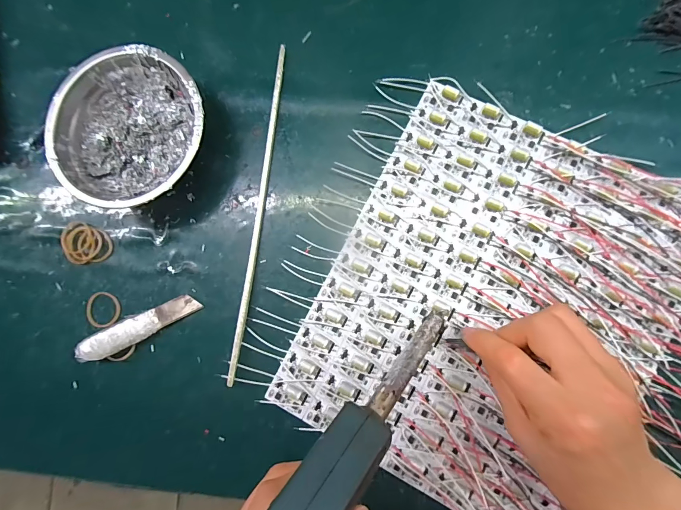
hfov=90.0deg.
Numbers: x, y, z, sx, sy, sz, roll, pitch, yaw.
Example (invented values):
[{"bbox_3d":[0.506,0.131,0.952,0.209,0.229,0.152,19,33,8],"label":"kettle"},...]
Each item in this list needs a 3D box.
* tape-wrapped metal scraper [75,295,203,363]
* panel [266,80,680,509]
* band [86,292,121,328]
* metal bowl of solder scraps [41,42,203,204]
[{"bbox_3d":[-0.167,0.060,0.283,0.103,0.006,0.022,-26,83,-9],"label":"tape-wrapped metal scraper"},{"bbox_3d":[0.115,0.040,0.257,0.245,0.009,0.284,27,89,7],"label":"panel"},{"bbox_3d":[-0.204,0.047,0.292,0.030,0.004,0.030,0,85,6],"label":"band"},{"bbox_3d":[-0.164,-0.099,0.279,0.119,0.042,0.122,0,85,6],"label":"metal bowl of solder scraps"}]

